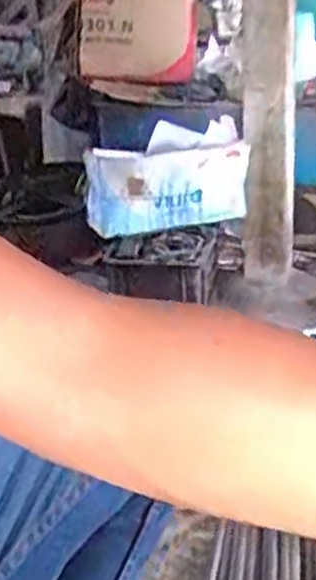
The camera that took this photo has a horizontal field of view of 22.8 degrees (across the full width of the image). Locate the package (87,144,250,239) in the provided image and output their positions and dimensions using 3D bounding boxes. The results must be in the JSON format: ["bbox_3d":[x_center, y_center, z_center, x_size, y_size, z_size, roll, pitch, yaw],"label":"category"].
[{"bbox_3d":[0.030,-0.237,1.793,0.359,0.165,0.131,-8,22,-13],"label":"package"}]

